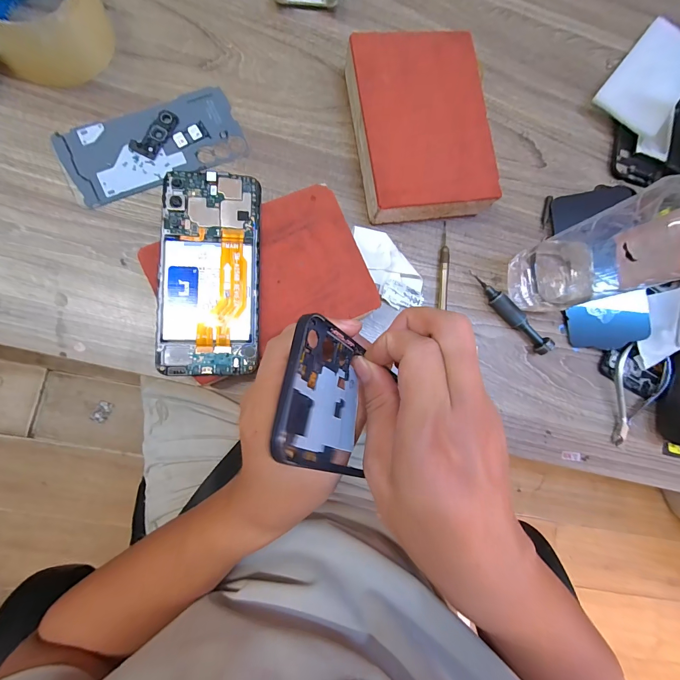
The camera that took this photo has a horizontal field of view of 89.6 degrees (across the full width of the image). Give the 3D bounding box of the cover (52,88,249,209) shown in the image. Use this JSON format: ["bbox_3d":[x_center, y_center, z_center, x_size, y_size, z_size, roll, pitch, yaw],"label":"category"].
[{"bbox_3d":[-0.165,-0.174,0.304,0.151,0.004,0.069,-24,89,-9],"label":"cover"}]

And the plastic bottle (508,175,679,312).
[{"bbox_3d":[0.206,-0.069,0.249,0.055,0.194,0.064,-8,86,-8],"label":"plastic bottle"}]

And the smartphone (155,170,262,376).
[{"bbox_3d":[-0.098,-0.052,0.261,0.072,0.006,0.154,0,85,-8],"label":"smartphone"}]

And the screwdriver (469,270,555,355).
[{"bbox_3d":[0.164,-0.027,0.329,0.014,0.019,0.099,-43,92,-9],"label":"screwdriver"}]

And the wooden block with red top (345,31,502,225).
[{"bbox_3d":[0.073,-0.195,0.319,0.116,0.043,0.159,-7,86,-8],"label":"wooden block with red top"}]

